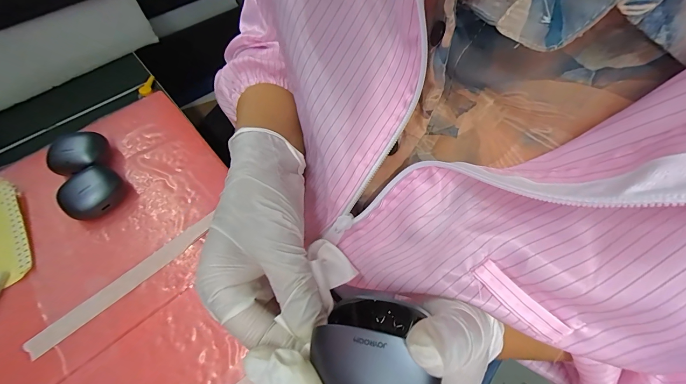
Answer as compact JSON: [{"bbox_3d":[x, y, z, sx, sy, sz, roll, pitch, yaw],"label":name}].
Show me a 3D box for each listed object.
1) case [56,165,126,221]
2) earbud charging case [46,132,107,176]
[{"bbox_3d":[-0.256,0.001,0.313,0.043,0.032,0.056,23,64,12],"label":"case"},{"bbox_3d":[-0.291,-0.041,0.338,0.047,0.031,0.050,-14,62,-7],"label":"earbud charging case"}]

